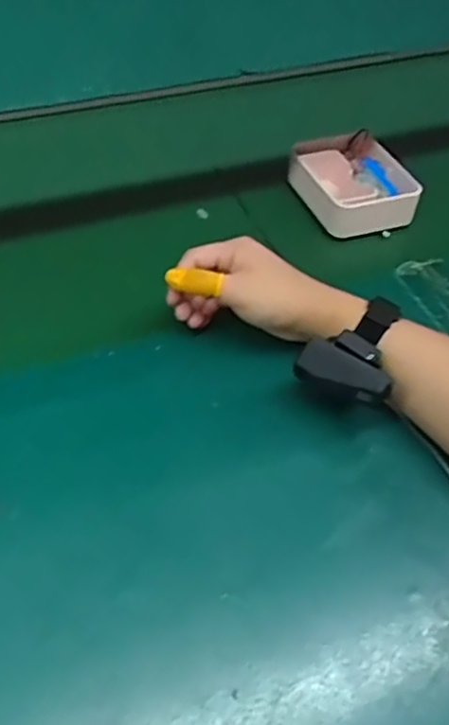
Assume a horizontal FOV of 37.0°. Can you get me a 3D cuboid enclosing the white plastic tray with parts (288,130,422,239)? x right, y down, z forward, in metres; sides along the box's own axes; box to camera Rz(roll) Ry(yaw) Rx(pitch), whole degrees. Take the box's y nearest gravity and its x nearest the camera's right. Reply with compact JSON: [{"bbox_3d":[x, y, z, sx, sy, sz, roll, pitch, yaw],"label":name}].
[{"bbox_3d":[0.138,-0.194,0.724,0.113,0.049,0.117,-7,51,-11],"label":"white plastic tray with parts"}]

